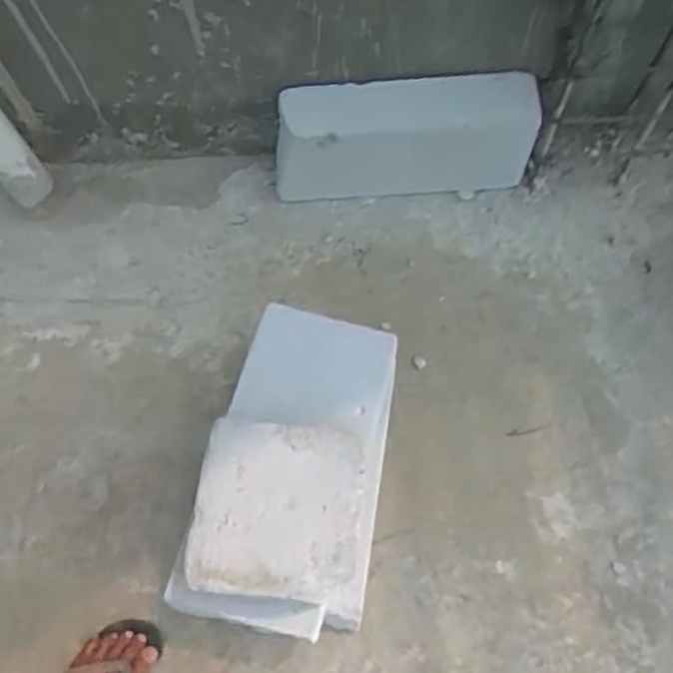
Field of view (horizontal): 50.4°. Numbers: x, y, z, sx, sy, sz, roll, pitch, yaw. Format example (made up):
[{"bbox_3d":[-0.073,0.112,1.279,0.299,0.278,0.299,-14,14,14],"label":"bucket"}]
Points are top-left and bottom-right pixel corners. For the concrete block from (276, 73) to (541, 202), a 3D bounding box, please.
[{"bbox_3d":[0.116,-0.328,1.228,0.434,0.215,0.086,-5,65,-4],"label":"concrete block"}]

